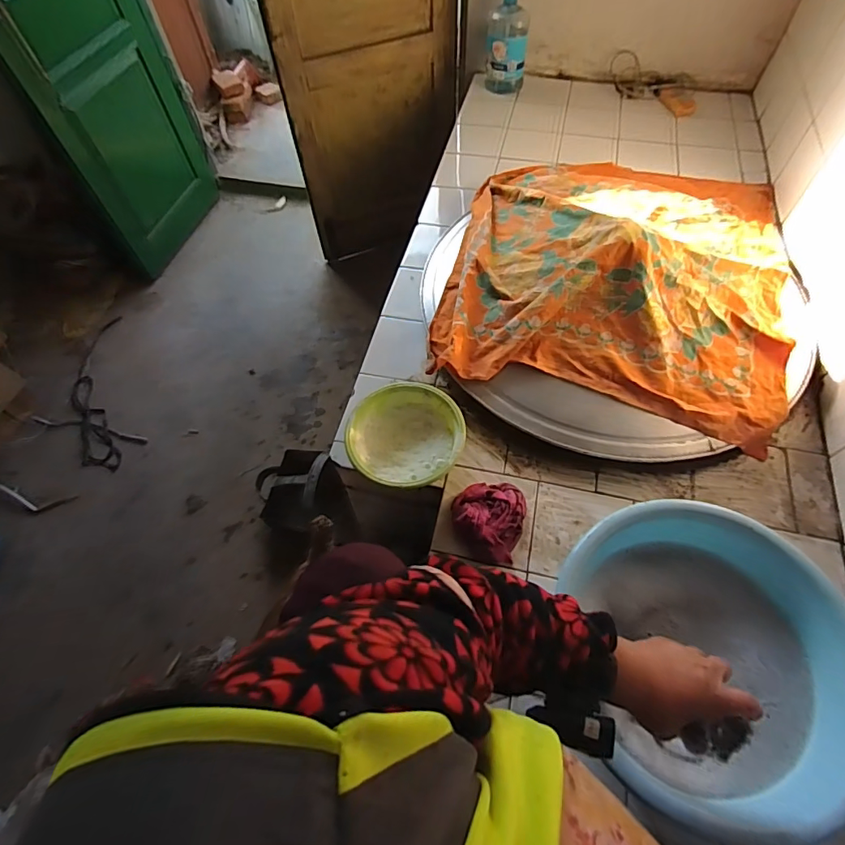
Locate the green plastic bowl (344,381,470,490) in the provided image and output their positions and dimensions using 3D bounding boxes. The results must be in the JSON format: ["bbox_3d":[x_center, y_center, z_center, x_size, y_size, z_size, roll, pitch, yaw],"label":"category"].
[{"bbox_3d":[-0.028,0.030,0.802,0.187,0.074,0.177,-2,59,3],"label":"green plastic bowl"}]

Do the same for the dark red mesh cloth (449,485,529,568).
[{"bbox_3d":[0.103,0.147,0.746,0.111,0.047,0.125,12,61,10],"label":"dark red mesh cloth"}]

